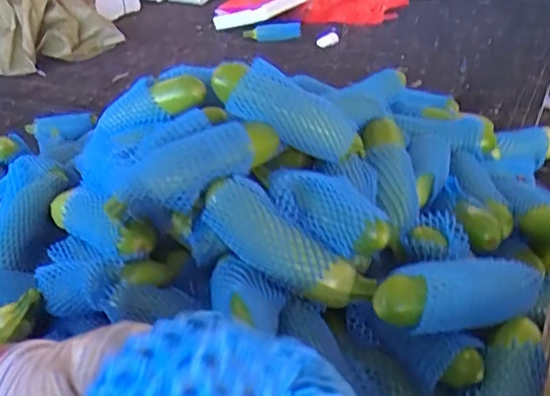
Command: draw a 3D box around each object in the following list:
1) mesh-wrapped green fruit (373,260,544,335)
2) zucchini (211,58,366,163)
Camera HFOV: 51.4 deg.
[{"bbox_3d":[0.192,0.093,0.574,0.165,0.063,0.065,-6,28,-24],"label":"mesh-wrapped green fruit"},{"bbox_3d":[0.018,-0.110,0.720,0.199,0.070,0.062,25,25,-18],"label":"zucchini"}]

